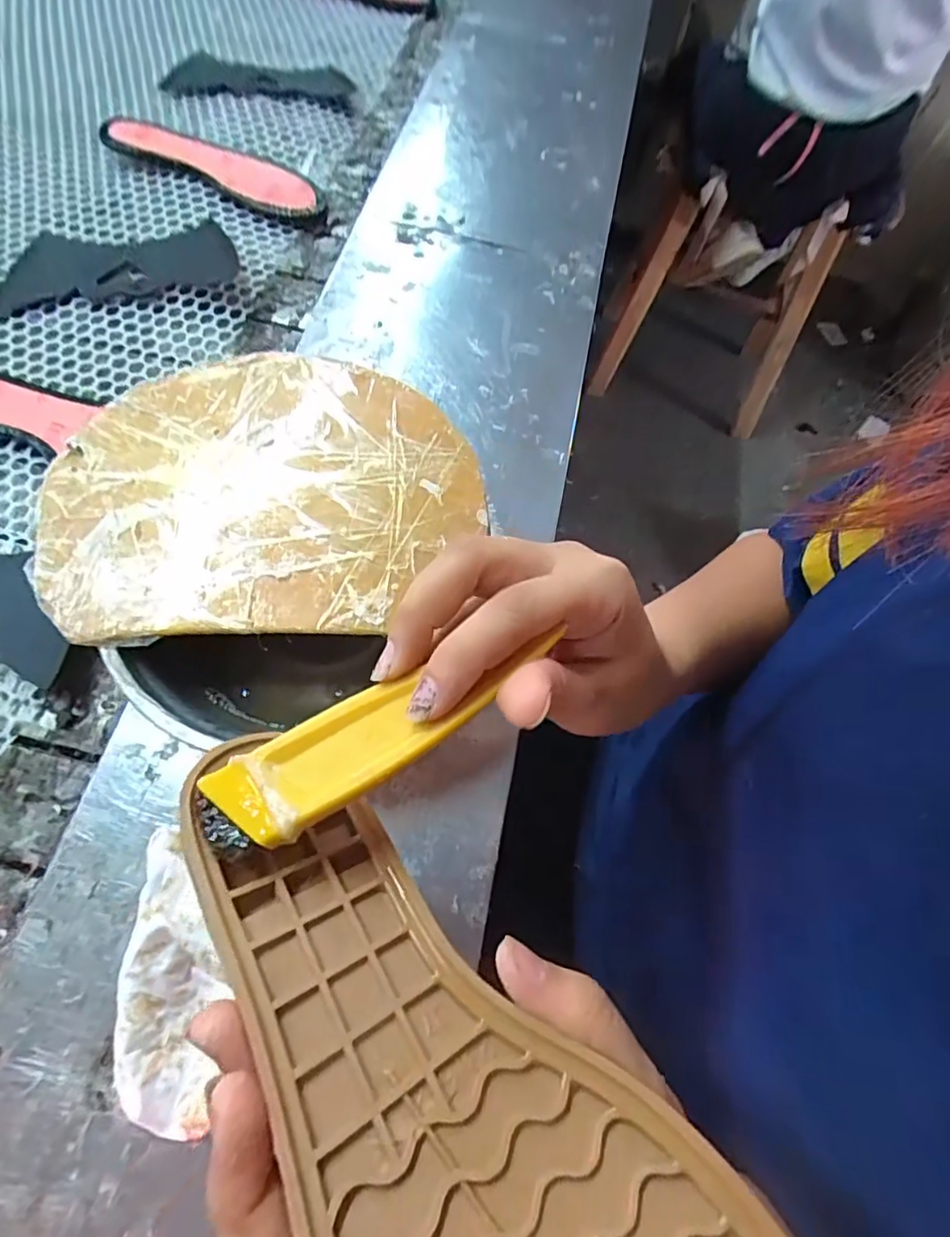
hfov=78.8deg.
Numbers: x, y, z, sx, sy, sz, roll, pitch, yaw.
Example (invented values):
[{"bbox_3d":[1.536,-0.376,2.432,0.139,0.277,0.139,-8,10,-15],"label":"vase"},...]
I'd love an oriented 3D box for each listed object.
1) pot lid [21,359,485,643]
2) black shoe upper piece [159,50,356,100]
[{"bbox_3d":[-0.116,-0.079,0.336,0.231,0.018,0.183,-2,67,-7],"label":"pot lid"},{"bbox_3d":[-0.237,-0.600,0.642,0.192,0.010,0.083,2,62,-4],"label":"black shoe upper piece"}]

